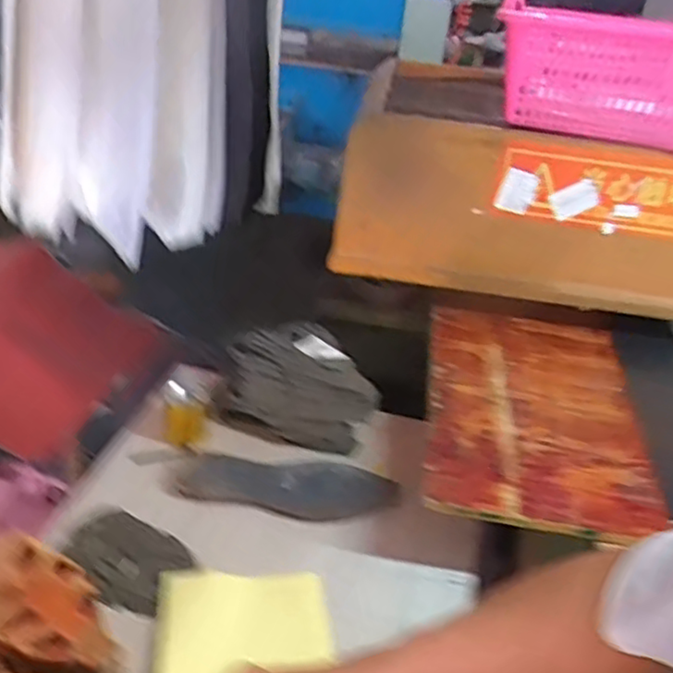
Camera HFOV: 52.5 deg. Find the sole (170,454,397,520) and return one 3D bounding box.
[{"bbox_3d":[-0.077,0.222,1.044,0.318,0.021,0.110,10,42,0],"label":"sole"}]

